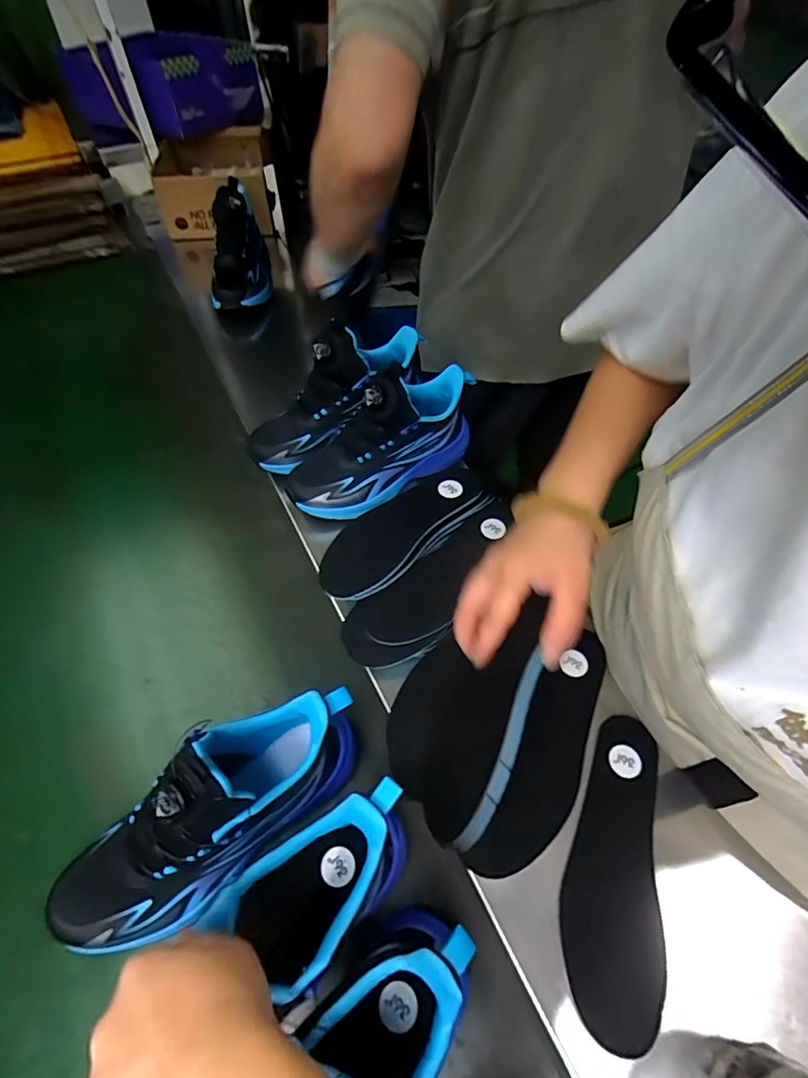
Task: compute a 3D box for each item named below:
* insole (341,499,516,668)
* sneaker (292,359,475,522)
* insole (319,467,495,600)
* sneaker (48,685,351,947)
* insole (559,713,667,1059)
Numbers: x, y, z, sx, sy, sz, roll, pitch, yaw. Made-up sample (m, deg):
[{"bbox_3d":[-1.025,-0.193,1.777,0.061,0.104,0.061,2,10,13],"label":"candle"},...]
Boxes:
[{"bbox_3d":[0.044,0.045,0.514,0.240,0.018,0.080,-35,63,-22],"label":"insole"},{"bbox_3d":[-0.033,-0.128,0.576,0.233,0.131,0.099,-30,61,-19],"label":"sneaker"},{"bbox_3d":[-0.002,-0.014,0.539,0.211,0.020,0.085,-34,62,-21],"label":"insole"},{"bbox_3d":[-0.151,0.207,0.377,0.249,0.138,0.086,-35,63,-22],"label":"sneaker"},{"bbox_3d":[0.170,0.259,0.399,0.072,0.013,0.223,8,58,10],"label":"insole"}]

